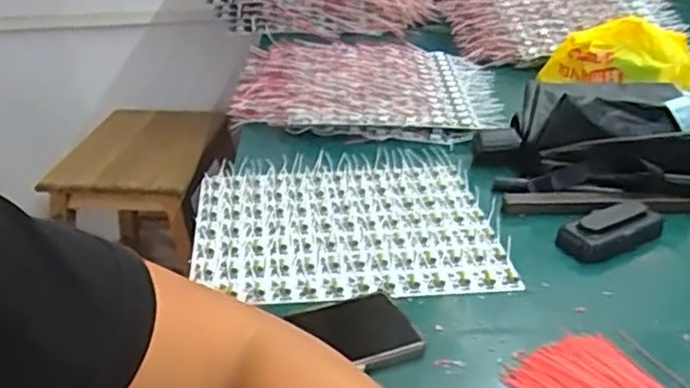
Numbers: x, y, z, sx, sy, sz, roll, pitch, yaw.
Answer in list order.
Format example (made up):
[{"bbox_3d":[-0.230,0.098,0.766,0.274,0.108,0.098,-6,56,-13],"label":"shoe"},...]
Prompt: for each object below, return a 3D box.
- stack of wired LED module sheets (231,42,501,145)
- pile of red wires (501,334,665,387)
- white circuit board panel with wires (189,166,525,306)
[{"bbox_3d":[0.031,-0.156,1.016,0.380,0.047,0.306,7,30,9],"label":"stack of wired LED module sheets"},{"bbox_3d":[0.177,0.136,0.505,0.090,0.010,0.094,-17,34,-29],"label":"pile of red wires"},{"bbox_3d":[-0.002,0.031,0.696,0.290,0.010,0.236,-2,30,-6],"label":"white circuit board panel with wires"}]

